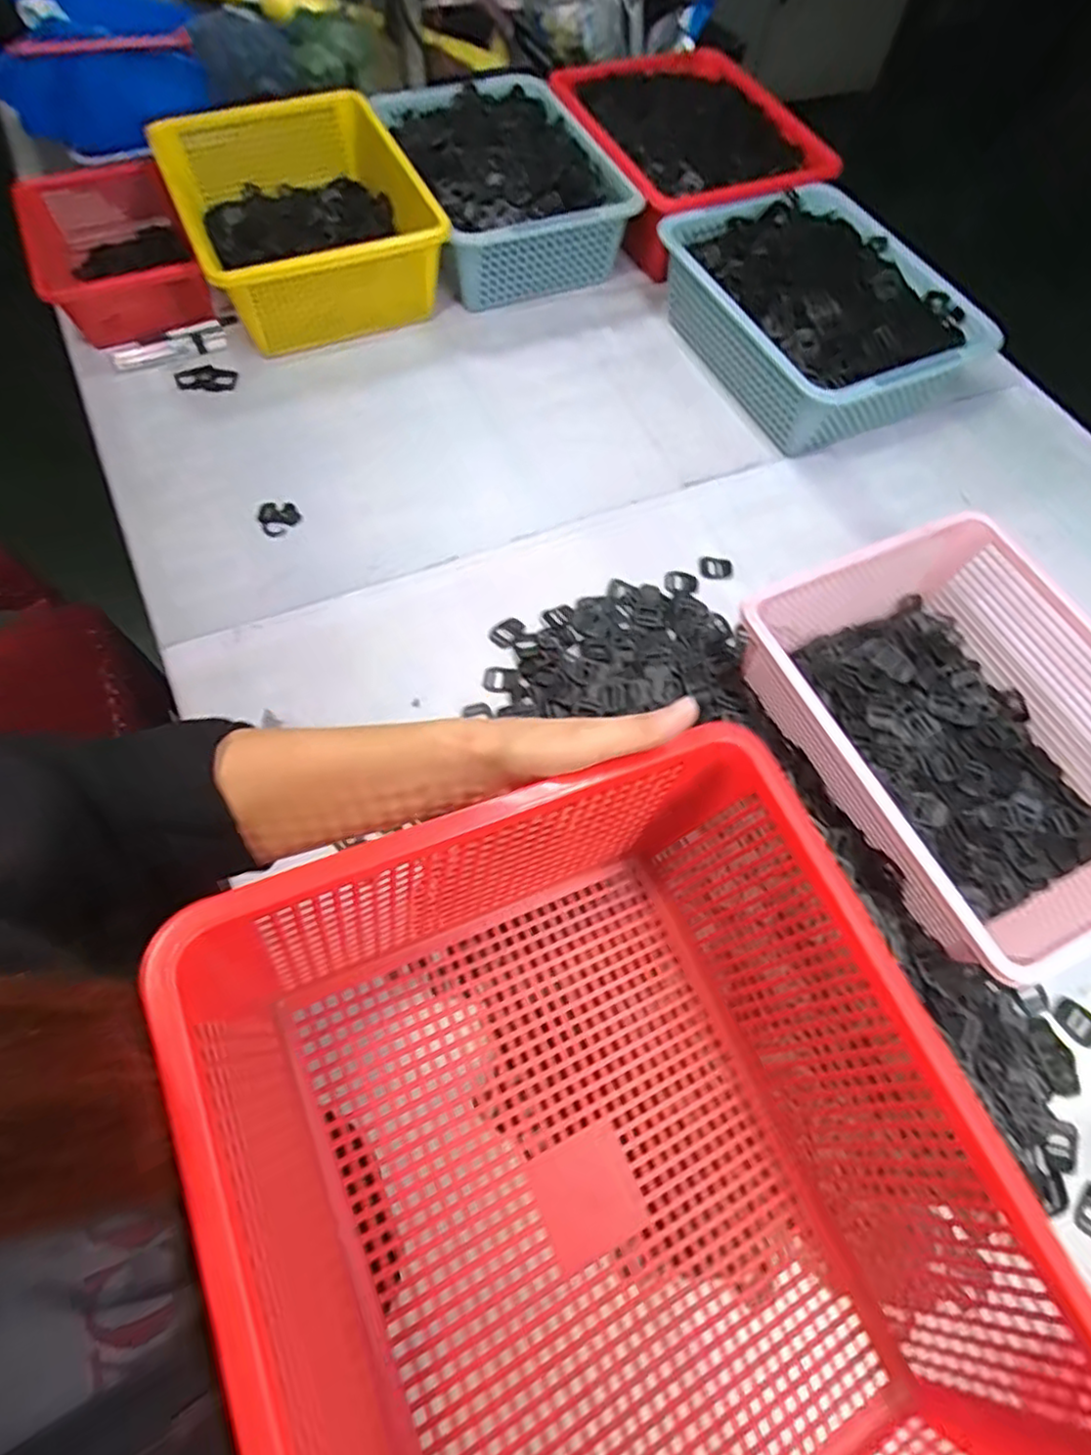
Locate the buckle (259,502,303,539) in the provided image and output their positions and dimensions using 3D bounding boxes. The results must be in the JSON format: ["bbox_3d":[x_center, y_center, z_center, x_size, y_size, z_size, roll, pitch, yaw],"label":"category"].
[{"bbox_3d":[-0.318,-0.251,0.811,0.046,0.006,0.048,-29,69,-16],"label":"buckle"}]

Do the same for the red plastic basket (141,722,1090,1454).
[{"bbox_3d":[0.047,0.218,0.302,0.298,0.180,0.365,-21,67,-13],"label":"red plastic basket"}]

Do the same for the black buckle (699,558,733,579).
[{"bbox_3d":[0.206,-0.192,0.815,0.042,0.006,0.026,-1,64,-4],"label":"black buckle"}]

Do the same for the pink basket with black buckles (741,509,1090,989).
[{"bbox_3d":[0.409,0.006,0.661,0.316,0.133,0.378,-24,67,-14],"label":"pink basket with black buckles"}]

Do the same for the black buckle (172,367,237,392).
[{"bbox_3d":[-0.463,-0.471,0.921,0.081,0.011,0.043,3,64,-2],"label":"black buckle"}]

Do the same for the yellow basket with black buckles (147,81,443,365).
[{"bbox_3d":[-0.348,-0.757,0.985,0.330,0.117,0.423,-22,67,-13],"label":"yellow basket with black buckles"}]

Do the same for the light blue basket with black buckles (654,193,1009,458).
[{"bbox_3d":[0.382,-0.584,0.958,0.307,0.127,0.414,-21,66,-13],"label":"light blue basket with black buckles"}]

